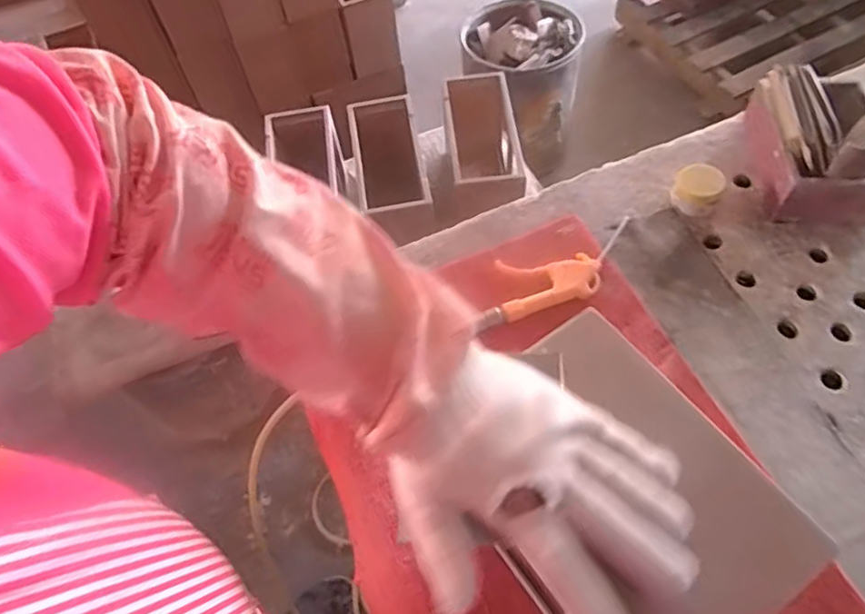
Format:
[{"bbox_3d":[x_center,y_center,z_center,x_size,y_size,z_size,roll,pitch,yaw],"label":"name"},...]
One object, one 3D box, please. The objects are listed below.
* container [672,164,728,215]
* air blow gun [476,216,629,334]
[{"bbox_3d":[0.342,-0.152,0.780,0.059,0.049,0.054,20,61,16],"label":"container"},{"bbox_3d":[0.154,-0.040,0.744,0.230,0.027,0.092,-19,59,-7],"label":"air blow gun"}]

